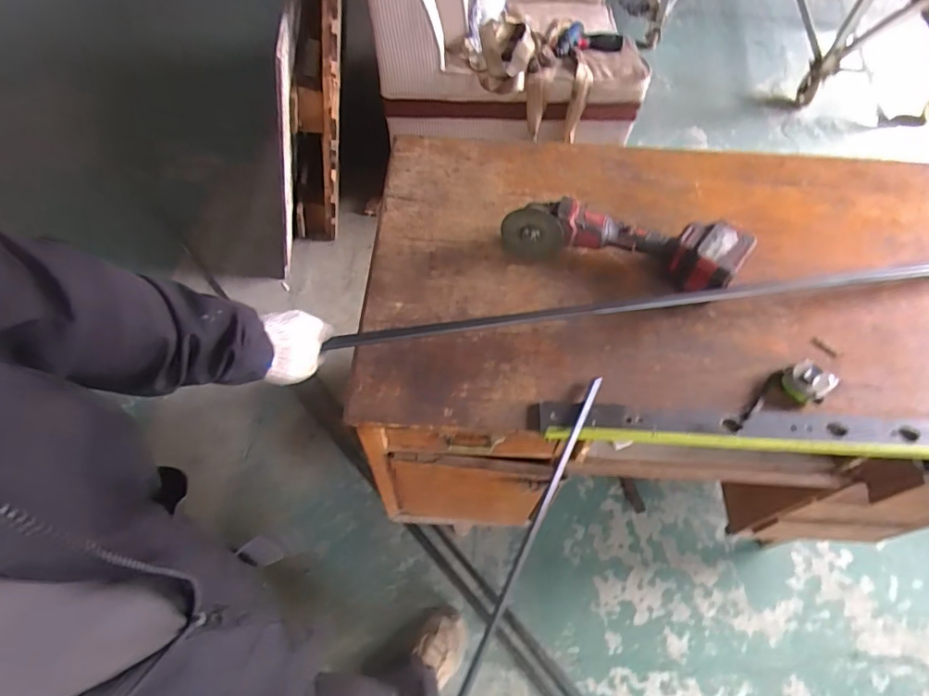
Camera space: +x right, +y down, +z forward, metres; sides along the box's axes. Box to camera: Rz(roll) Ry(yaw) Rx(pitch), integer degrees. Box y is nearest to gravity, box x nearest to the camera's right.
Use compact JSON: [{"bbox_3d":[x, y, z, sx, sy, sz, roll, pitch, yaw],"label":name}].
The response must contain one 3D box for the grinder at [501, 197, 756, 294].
[{"bbox_3d":[0.260,-0.176,0.871,0.383,0.086,0.118,14,59,8],"label":"grinder"}]

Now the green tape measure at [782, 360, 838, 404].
[{"bbox_3d":[0.504,0.051,0.770,0.061,0.033,0.056,1,58,-1],"label":"green tape measure"}]

